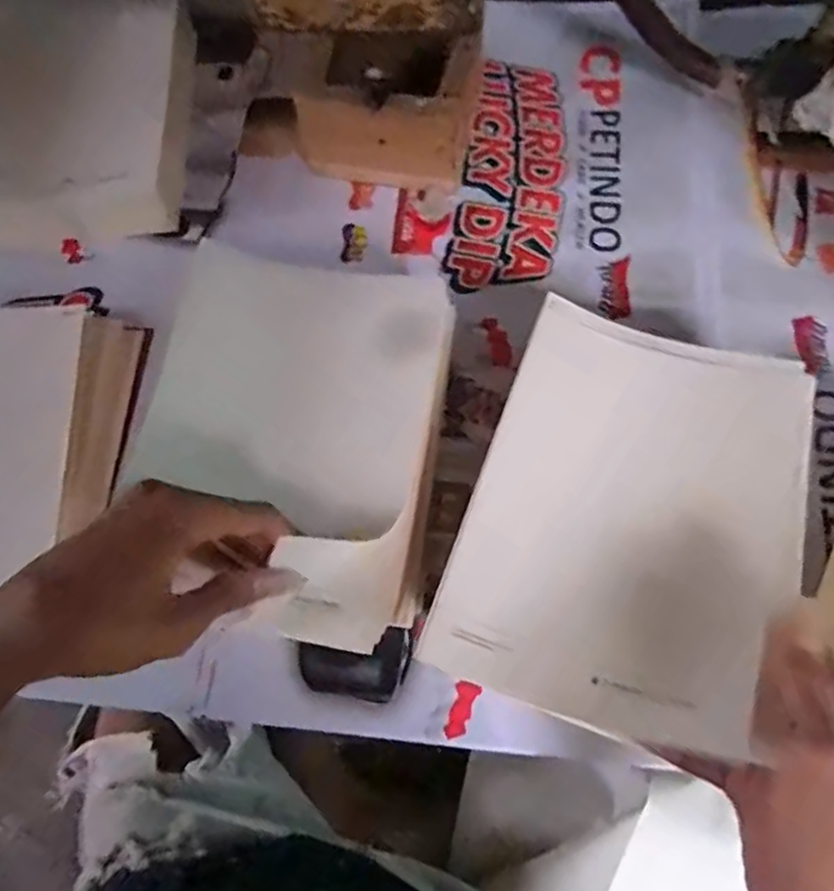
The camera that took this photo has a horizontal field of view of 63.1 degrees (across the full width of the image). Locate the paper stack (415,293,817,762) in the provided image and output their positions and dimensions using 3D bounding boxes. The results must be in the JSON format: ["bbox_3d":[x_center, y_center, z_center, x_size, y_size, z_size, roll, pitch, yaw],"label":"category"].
[{"bbox_3d":[0.116,0.034,0.369,0.167,0.017,0.219,17,70,9],"label":"paper stack"}]

